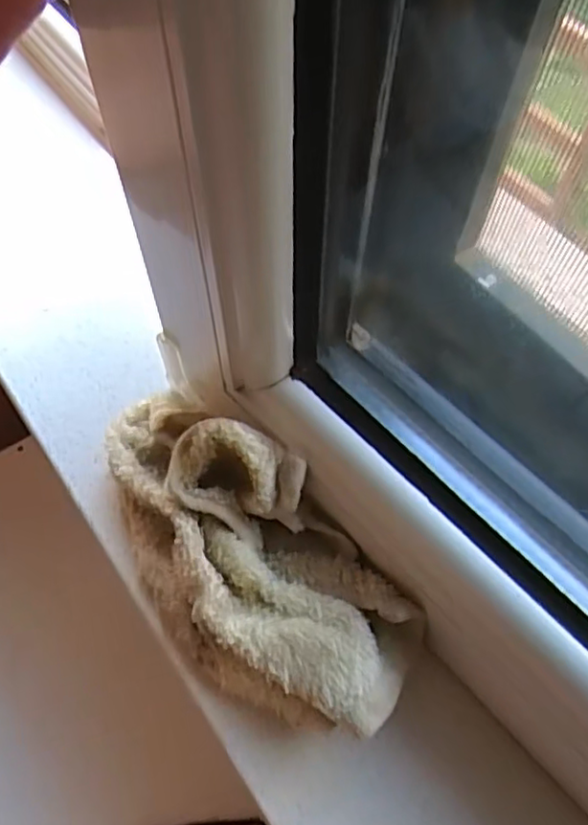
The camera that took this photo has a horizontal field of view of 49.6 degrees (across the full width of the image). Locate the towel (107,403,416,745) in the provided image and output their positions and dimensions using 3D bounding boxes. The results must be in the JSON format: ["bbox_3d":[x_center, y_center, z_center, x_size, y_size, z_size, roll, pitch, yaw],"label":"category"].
[{"bbox_3d":[-0.026,0.055,0.260,0.076,0.059,0.169,-36,68,-17],"label":"towel"}]

